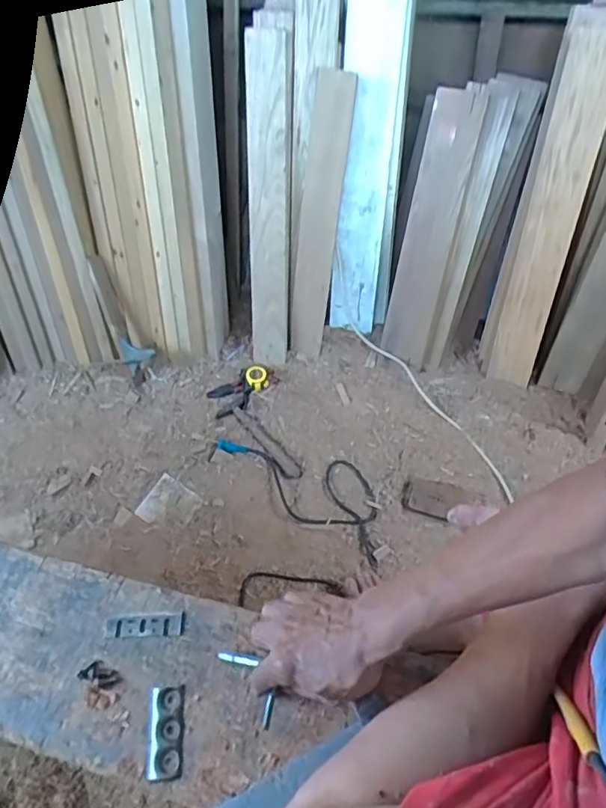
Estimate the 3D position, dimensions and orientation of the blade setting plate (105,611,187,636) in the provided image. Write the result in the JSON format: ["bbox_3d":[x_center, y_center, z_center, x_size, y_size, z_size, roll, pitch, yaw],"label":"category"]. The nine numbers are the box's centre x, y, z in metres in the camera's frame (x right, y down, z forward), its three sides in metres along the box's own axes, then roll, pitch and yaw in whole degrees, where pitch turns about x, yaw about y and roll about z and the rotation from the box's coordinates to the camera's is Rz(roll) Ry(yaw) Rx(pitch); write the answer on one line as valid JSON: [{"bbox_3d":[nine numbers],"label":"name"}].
[{"bbox_3d":[-0.168,0.236,0.612,0.085,0.004,0.022,-3,53,2],"label":"blade setting plate"}]

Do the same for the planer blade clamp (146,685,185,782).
[{"bbox_3d":[-0.133,0.316,0.554,0.033,0.008,0.078,-5,53,1],"label":"planer blade clamp"}]

